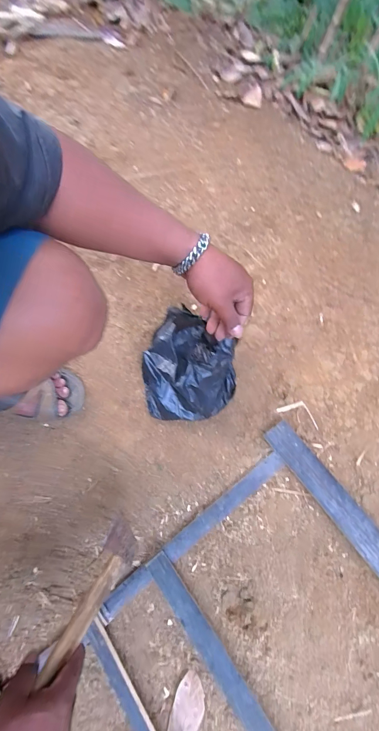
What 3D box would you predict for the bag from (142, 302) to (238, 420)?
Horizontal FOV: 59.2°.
[{"bbox_3d":[0.003,0.002,0.613,0.166,0.108,0.171,3,67,-1],"label":"bag"}]

